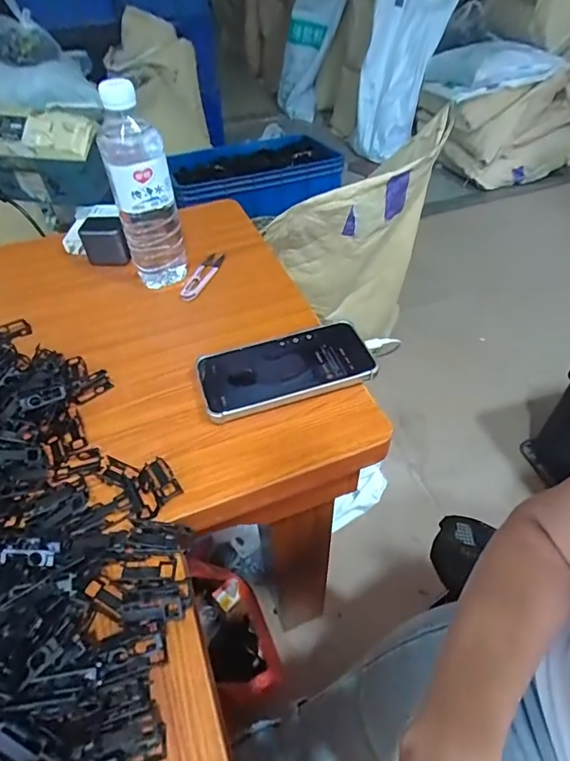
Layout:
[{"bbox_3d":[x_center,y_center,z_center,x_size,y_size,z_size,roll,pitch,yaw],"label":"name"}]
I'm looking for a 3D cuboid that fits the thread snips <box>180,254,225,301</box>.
[{"bbox_3d":[-0.104,-0.135,0.573,0.025,0.009,0.109,11,48,11],"label":"thread snips"}]

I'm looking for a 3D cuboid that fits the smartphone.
[{"bbox_3d":[0.000,-0.014,0.441,0.164,0.008,0.082,-16,50,-10],"label":"smartphone"}]

